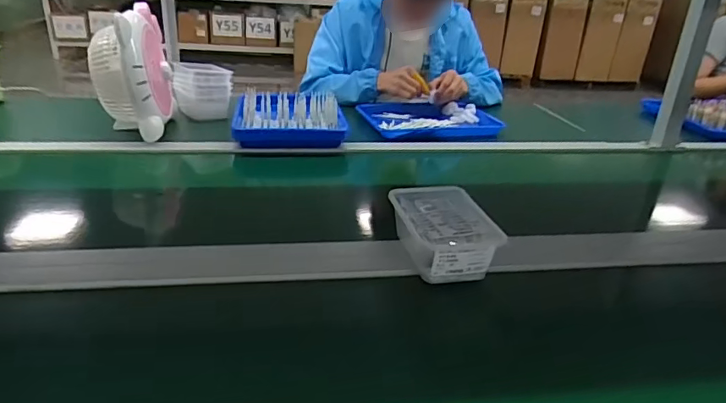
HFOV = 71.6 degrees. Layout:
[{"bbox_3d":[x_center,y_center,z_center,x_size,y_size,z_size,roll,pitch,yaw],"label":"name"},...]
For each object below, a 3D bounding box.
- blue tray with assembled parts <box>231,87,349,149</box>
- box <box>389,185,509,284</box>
[{"bbox_3d":[-0.163,-0.187,1.133,0.236,0.102,0.142,0,25,-8],"label":"blue tray with assembled parts"},{"bbox_3d":[0.105,0.040,0.697,0.121,0.059,0.167,-3,26,-12],"label":"box"}]

